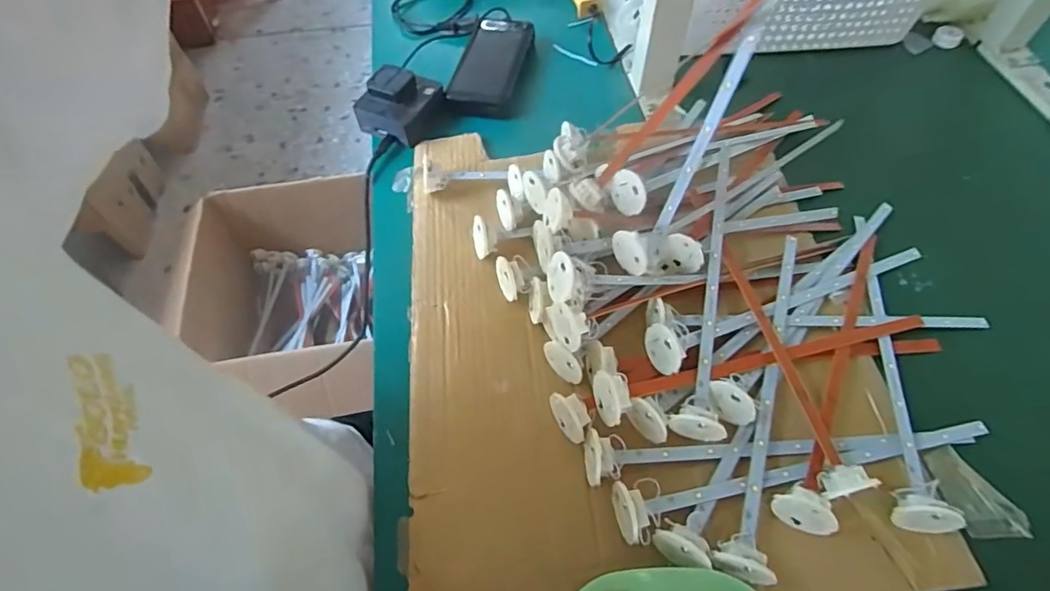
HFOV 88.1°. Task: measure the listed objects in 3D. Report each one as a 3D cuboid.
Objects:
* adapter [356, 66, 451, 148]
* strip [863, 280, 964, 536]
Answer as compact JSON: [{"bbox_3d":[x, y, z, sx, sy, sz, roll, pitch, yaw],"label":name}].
[{"bbox_3d":[-0.134,-0.206,0.582,0.081,0.040,0.072,16,58,11],"label":"adapter"},{"bbox_3d":[0.283,0.063,0.412,0.036,0.034,0.211,9,57,7],"label":"strip"}]

